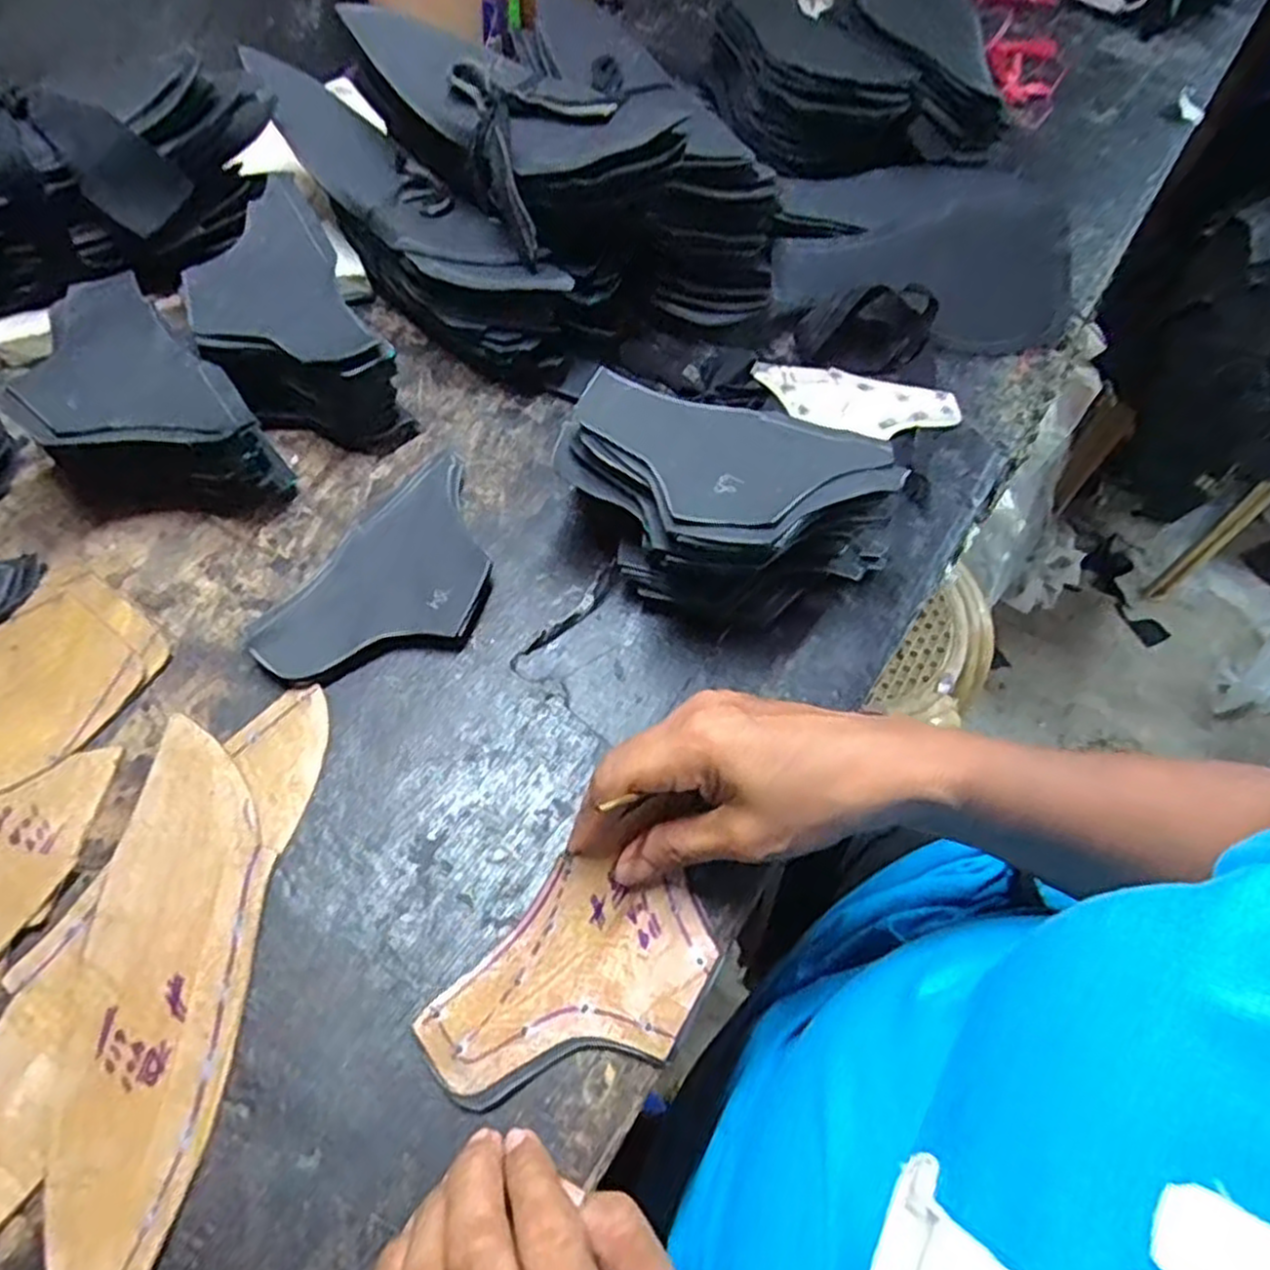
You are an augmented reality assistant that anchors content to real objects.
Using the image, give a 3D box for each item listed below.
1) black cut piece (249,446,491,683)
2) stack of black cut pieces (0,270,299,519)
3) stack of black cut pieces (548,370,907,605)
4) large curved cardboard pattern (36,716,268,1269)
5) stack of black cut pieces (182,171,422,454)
[{"bbox_3d":[-0.118,-0.027,0.394,0.083,0.016,0.147,28,60,13],"label":"black cut piece"},{"bbox_3d":[-0.266,-0.114,0.410,0.091,0.061,0.150,-39,68,-24],"label":"stack of black cut pieces"},{"bbox_3d":[0.047,-0.060,0.392,0.177,0.078,0.100,12,58,3],"label":"stack of black cut pieces"},{"bbox_3d":[-0.180,0.130,0.294,0.061,0.006,0.203,-4,58,-8],"label":"large curved cardboard pattern"},{"bbox_3d":[-0.201,-0.174,0.442,0.086,0.079,0.151,-27,64,-20],"label":"stack of black cut pieces"}]

